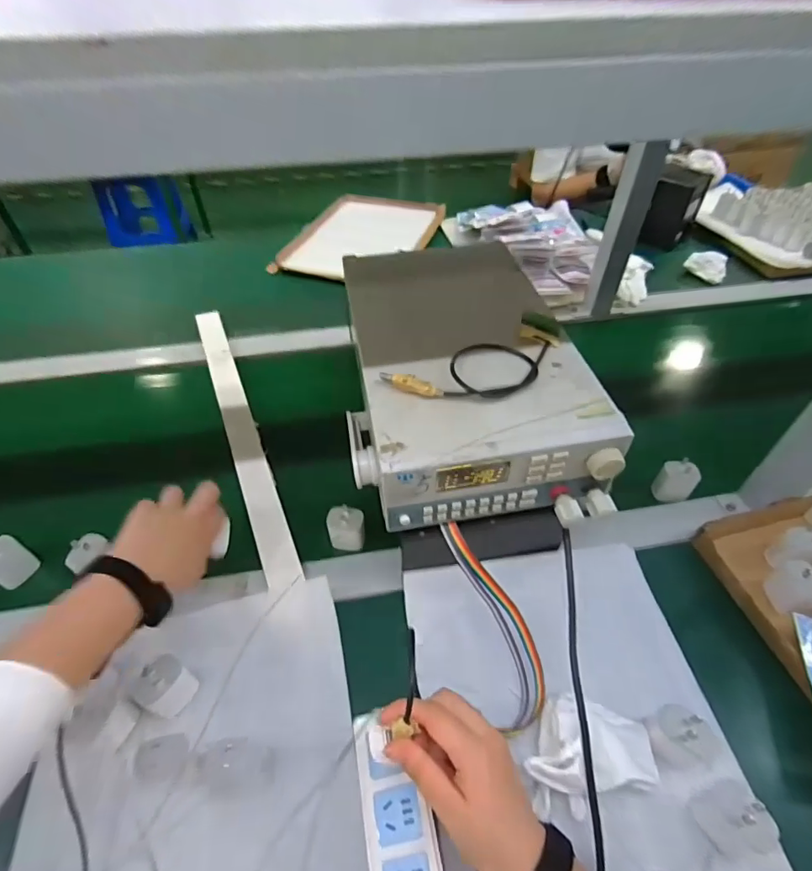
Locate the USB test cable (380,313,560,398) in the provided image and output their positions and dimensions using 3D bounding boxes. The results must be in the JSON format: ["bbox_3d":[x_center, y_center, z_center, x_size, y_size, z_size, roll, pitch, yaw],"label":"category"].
[{"bbox_3d":[0.081,-0.067,0.452,0.187,0.017,0.074,-26,53,-21],"label":"USB test cable"}]

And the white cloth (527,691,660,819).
[{"bbox_3d":[0.153,0.263,0.407,0.108,0.045,0.079,-15,50,-13],"label":"white cloth"}]

